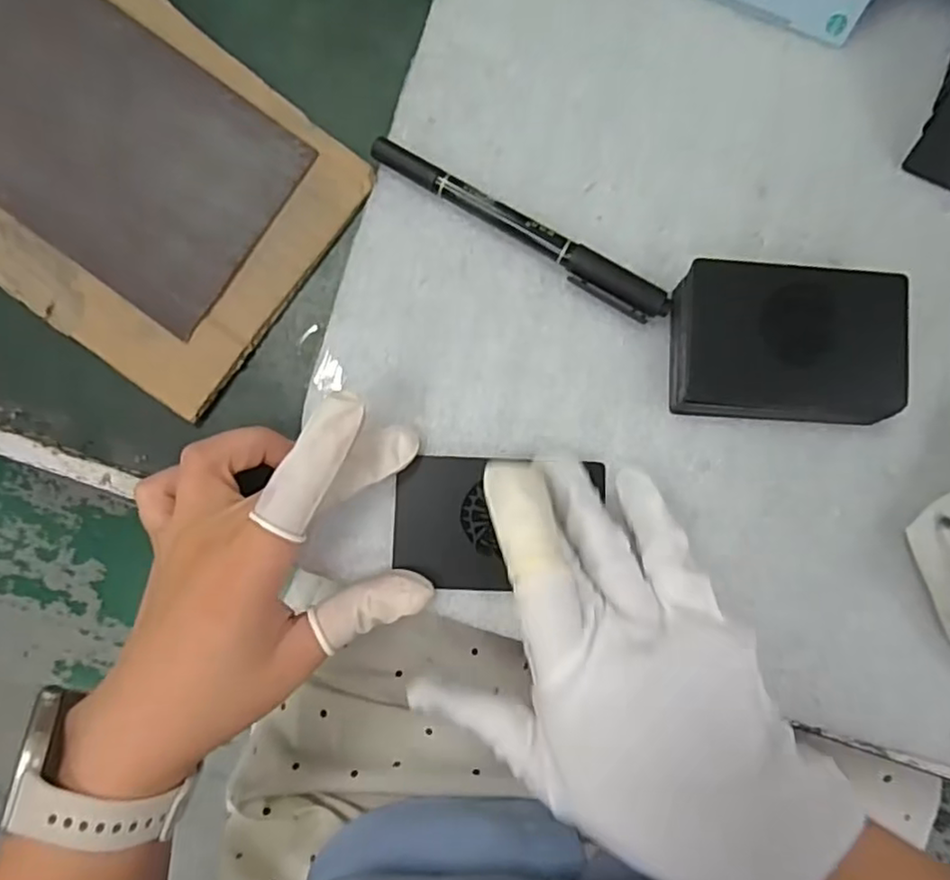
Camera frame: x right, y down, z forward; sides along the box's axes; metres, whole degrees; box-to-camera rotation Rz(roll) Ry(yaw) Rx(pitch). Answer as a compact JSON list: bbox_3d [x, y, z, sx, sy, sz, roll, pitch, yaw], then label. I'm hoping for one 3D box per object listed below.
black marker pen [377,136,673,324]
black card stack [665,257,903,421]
[{"bbox_3d":[0.019,-0.088,0.273,0.137,0.011,0.015,32,86,1],"label":"black marker pen"},{"bbox_3d":[0.125,-0.038,0.266,0.087,0.021,0.060,3,86,-1],"label":"black card stack"}]

